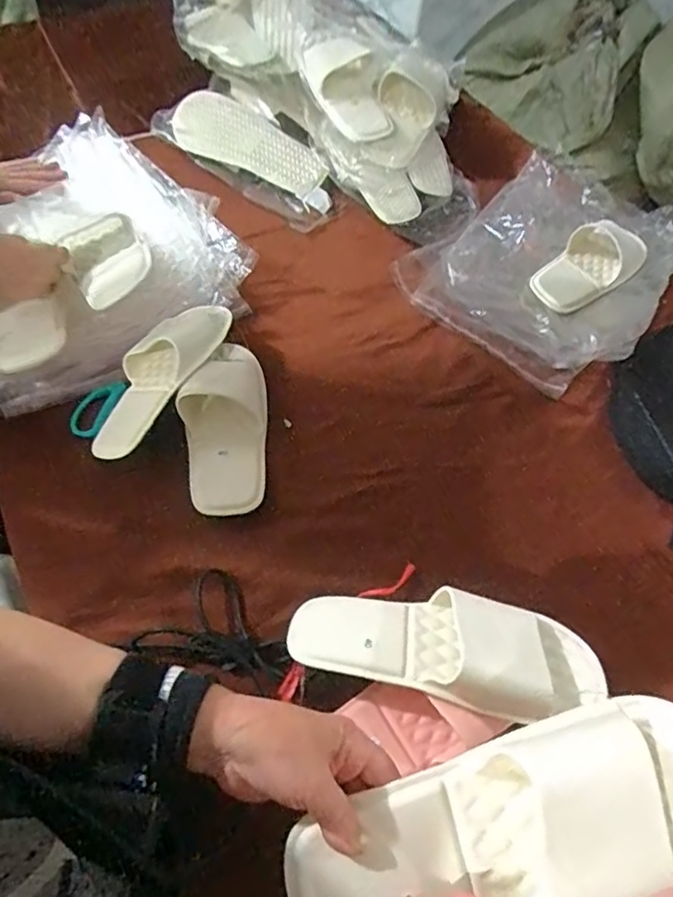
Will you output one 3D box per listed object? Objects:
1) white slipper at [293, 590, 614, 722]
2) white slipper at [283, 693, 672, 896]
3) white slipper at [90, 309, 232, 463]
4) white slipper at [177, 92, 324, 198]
[{"bbox_3d":[0.091,0.175,0.515,0.282,0.075,0.106,6,30,10],"label":"white slipper"},{"bbox_3d":[0.105,0.233,0.343,0.268,0.058,0.097,-18,61,-1],"label":"white slipper"},{"bbox_3d":[-0.211,-0.089,0.671,0.092,0.064,0.231,29,62,13],"label":"white slipper"},{"bbox_3d":[-0.140,-0.478,0.896,0.268,0.045,0.122,28,88,5],"label":"white slipper"}]

